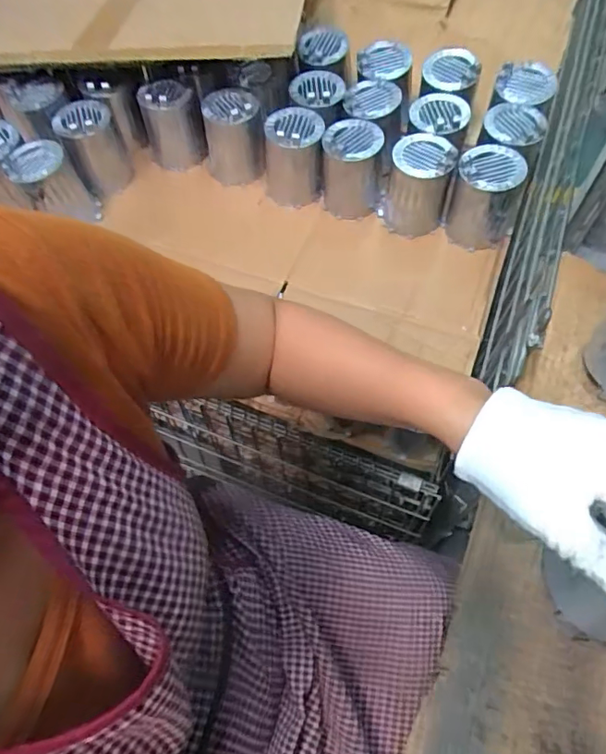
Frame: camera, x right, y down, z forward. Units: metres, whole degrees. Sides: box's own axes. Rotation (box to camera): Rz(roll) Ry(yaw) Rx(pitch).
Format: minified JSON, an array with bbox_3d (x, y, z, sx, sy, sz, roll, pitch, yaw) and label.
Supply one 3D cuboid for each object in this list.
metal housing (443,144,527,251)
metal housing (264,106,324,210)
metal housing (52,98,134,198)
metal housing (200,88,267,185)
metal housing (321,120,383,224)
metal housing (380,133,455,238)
[{"bbox_3d":[0.263,-0.251,0.741,0.091,0.122,0.101,20,66,14],"label":"metal housing"},{"bbox_3d":[-0.013,-0.334,0.809,0.093,0.139,0.083,-10,62,-1],"label":"metal housing"},{"bbox_3d":[-0.334,-0.367,0.833,0.088,0.117,0.100,-25,64,-9],"label":"metal housing"},{"bbox_3d":[-0.114,-0.389,0.834,0.098,0.118,0.092,-7,62,0],"label":"metal housing"},{"bbox_3d":[0.073,-0.318,0.794,0.083,0.126,0.090,-2,62,3],"label":"metal housing"},{"bbox_3d":[0.165,-0.287,0.762,0.096,0.116,0.094,7,63,7],"label":"metal housing"}]

